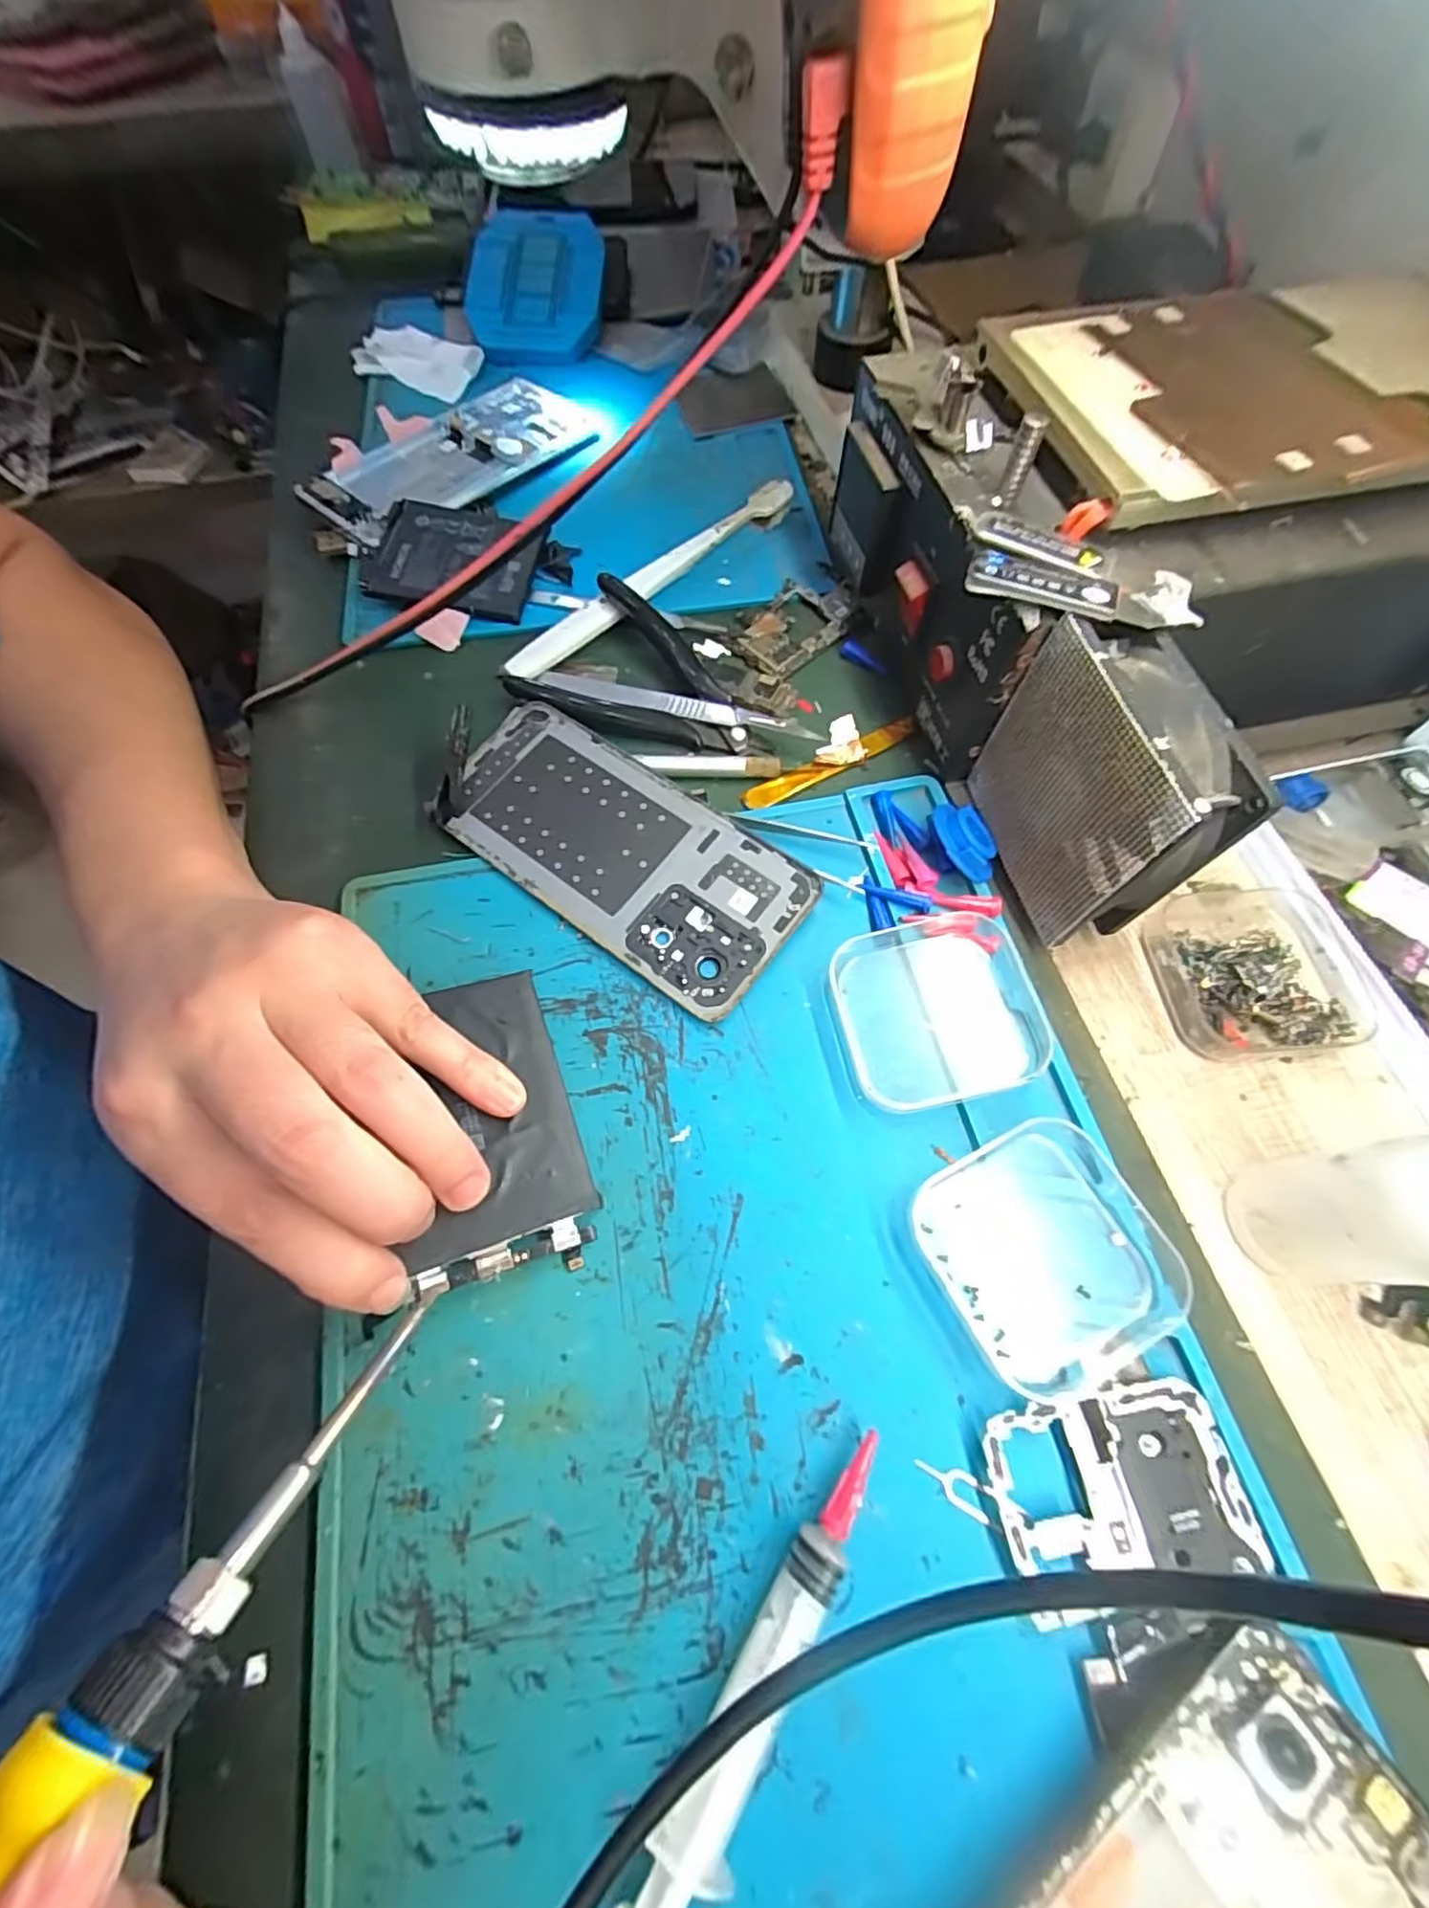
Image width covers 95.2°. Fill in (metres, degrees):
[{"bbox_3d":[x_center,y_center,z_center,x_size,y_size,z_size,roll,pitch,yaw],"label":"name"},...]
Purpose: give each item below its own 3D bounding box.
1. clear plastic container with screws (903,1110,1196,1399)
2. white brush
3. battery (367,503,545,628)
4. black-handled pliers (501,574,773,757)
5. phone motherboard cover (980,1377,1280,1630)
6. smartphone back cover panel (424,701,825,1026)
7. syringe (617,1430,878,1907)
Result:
[{"bbox_3d":[0.101,0.088,0.195,0.067,0.019,0.065,-27,67,-12],"label":"clear plastic container with screws"},{"bbox_3d":[-0.027,-0.188,0.324,0.177,0.018,0.020,-39,70,-16],"label":"white brush"},{"bbox_3d":[-0.132,-0.203,0.332,0.081,0.011,0.070,14,70,-1],"label":"battery"},{"bbox_3d":[-0.027,-0.129,0.298,0.115,0.015,0.072,21,67,10],"label":"black-handled pliers"},{"bbox_3d":[0.107,0.143,0.174,0.065,0.008,0.043,-9,65,-4],"label":"phone motherboard cover"},{"bbox_3d":[-0.040,-0.042,0.263,0.156,0.010,0.071,35,70,15],"label":"smartphone back cover panel"},{"bbox_3d":[0.013,0.172,0.157,0.016,0.015,0.105,33,69,15],"label":"syringe"}]

